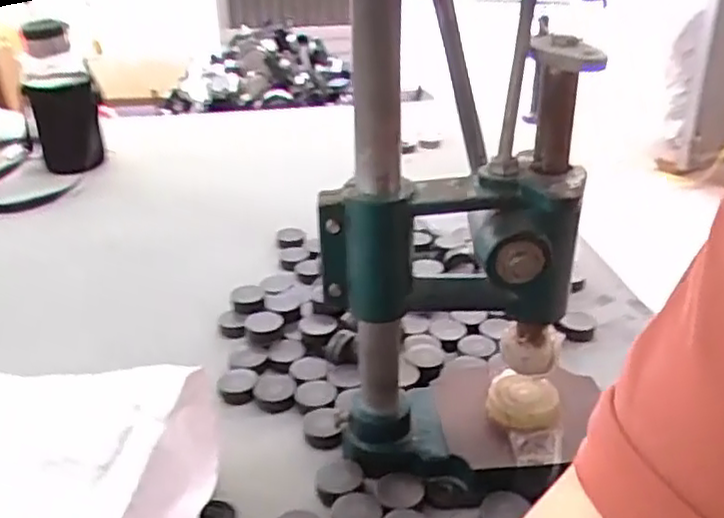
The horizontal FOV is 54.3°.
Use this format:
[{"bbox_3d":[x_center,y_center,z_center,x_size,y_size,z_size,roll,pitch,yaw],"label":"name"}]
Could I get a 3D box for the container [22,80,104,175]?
[{"bbox_3d":[-0.419,-0.186,1.008,0.091,0.119,0.079,-13,30,-18],"label":"container"}]

